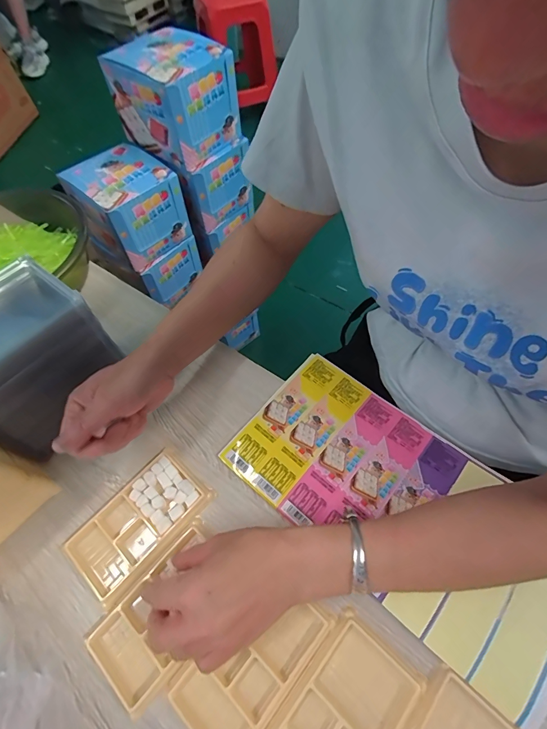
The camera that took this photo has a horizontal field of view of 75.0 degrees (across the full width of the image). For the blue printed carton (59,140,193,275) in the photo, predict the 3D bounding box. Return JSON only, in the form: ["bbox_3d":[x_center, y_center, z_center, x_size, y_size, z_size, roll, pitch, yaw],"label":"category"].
[{"bbox_3d":[-0.274,-0.302,0.673,0.170,0.131,0.155,40,69,22],"label":"blue printed carton"}]

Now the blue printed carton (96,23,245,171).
[{"bbox_3d":[-0.166,-0.464,0.620,0.168,0.131,0.157,38,70,20],"label":"blue printed carton"}]

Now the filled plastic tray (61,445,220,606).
[{"bbox_3d":[-0.134,0.156,0.357,0.078,0.012,0.130,39,70,21],"label":"filled plastic tray"}]

